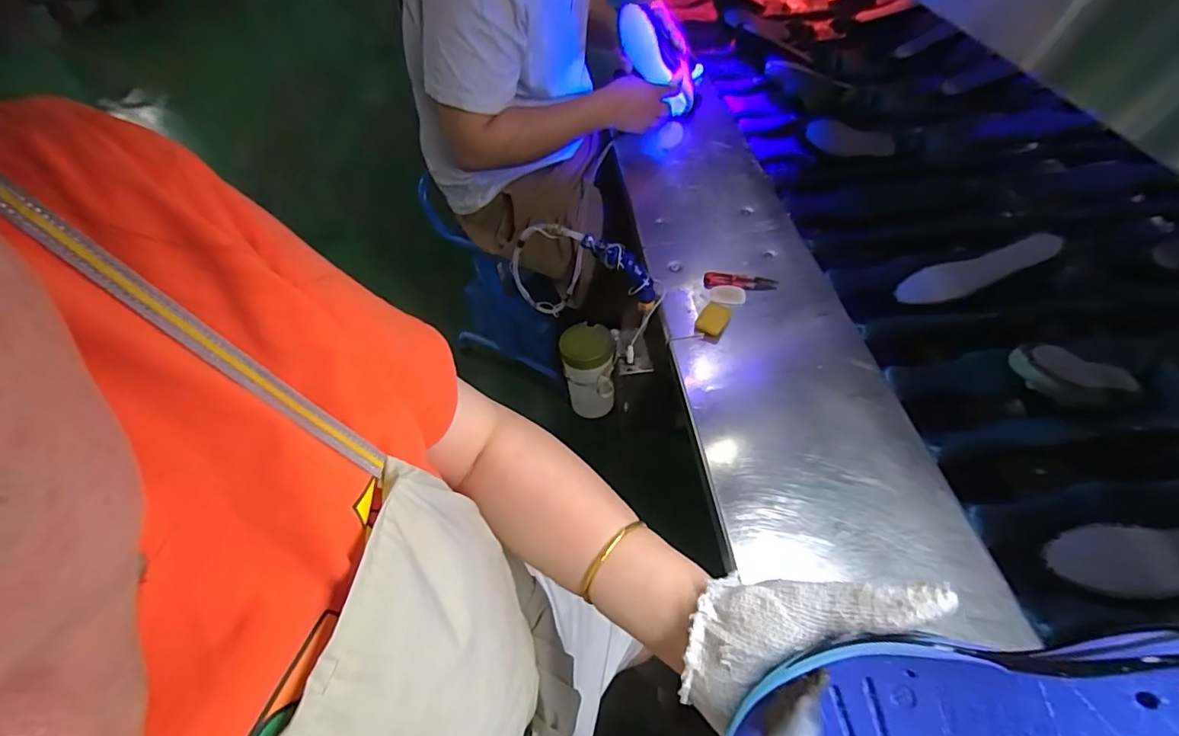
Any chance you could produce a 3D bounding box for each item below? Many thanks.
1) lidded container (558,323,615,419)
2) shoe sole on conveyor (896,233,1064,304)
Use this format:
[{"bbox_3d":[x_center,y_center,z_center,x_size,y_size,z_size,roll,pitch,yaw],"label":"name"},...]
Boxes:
[{"bbox_3d":[-0.004,0.006,0.789,0.077,0.121,0.085,-1,51,-1],"label":"lidded container"},{"bbox_3d":[0.538,-0.134,0.740,0.194,0.018,0.055,-19,48,22],"label":"shoe sole on conveyor"}]

